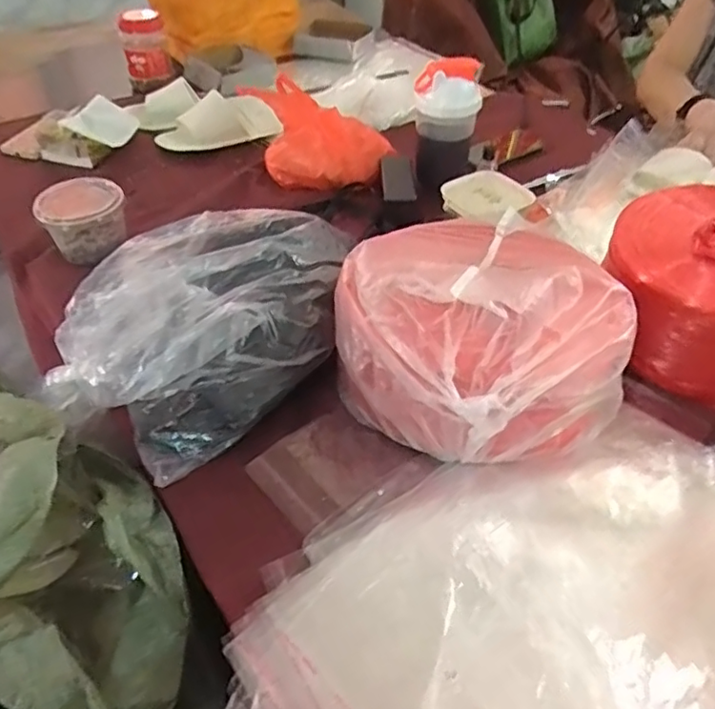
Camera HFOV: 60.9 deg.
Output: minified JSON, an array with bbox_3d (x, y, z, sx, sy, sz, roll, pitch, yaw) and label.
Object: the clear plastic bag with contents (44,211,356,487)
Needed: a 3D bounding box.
[{"bbox_3d":[-0.156,-0.040,0.663,0.342,0.121,0.233,-34,54,-30],"label":"clear plastic bag with contents"}]

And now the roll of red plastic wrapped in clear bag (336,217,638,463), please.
[{"bbox_3d":[0.117,-0.042,0.600,0.266,0.178,0.276,0,45,0],"label":"roll of red plastic wrapped in clear bag"}]

